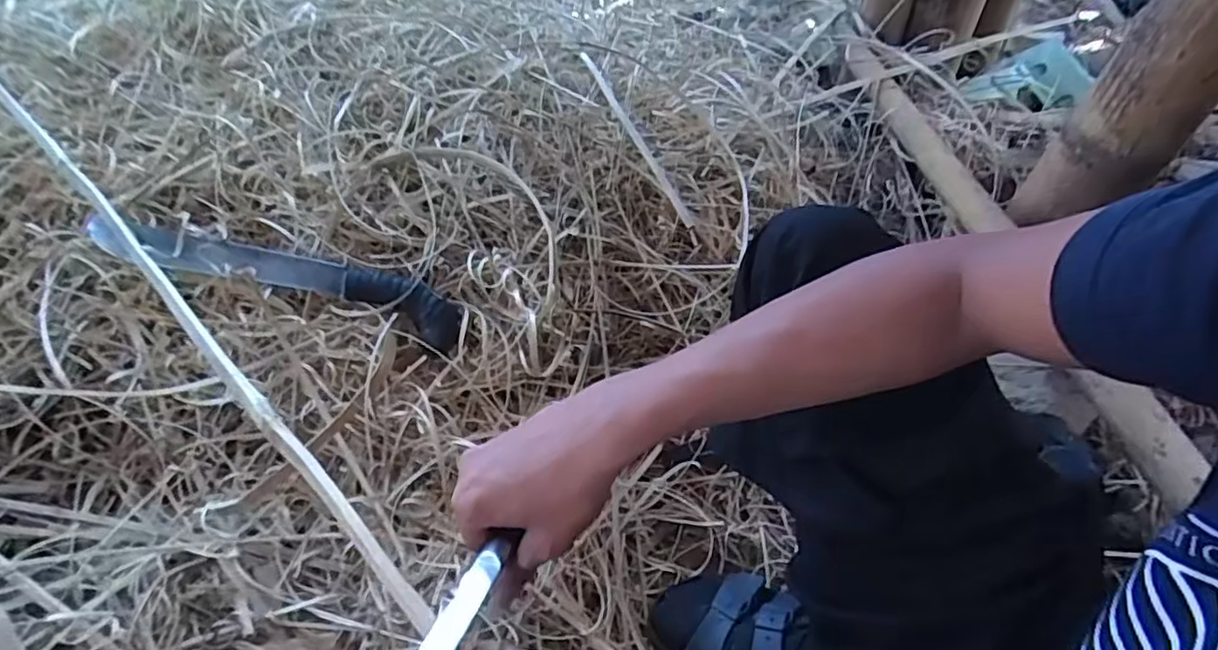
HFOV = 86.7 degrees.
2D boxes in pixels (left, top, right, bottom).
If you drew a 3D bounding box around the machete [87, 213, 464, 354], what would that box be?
[{"bbox_3d":[-0.336,-0.055,0.665,0.383,0.041,0.071,15,53,6],"label":"machete"}]

